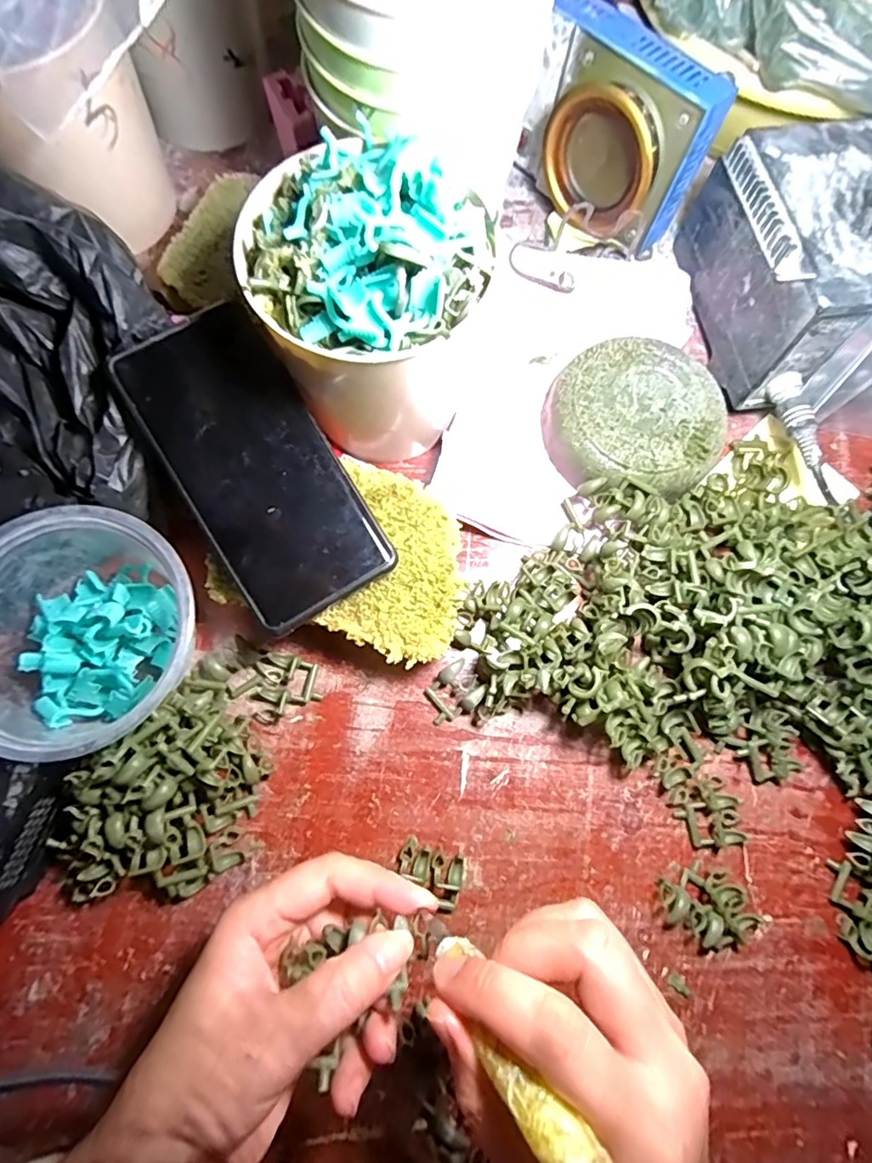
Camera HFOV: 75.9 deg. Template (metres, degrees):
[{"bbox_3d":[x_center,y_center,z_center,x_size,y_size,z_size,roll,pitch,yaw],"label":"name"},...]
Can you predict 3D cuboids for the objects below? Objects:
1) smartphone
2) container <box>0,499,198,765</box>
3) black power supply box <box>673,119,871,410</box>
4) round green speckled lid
[{"bbox_3d":[-0.091,-0.058,0.280,0.075,0.006,0.159,-31,88,-10],"label":"smartphone"},{"bbox_3d":[-0.176,0.026,0.285,0.122,0.063,0.113,0,76,-2],"label":"container"},{"bbox_3d":[0.234,-0.193,0.340,0.115,0.083,0.142,-6,76,-3],"label":"black power supply box"},{"bbox_3d":[0.119,-0.098,0.342,0.103,0.031,0.091,10,76,1],"label":"round green speckled lid"}]

